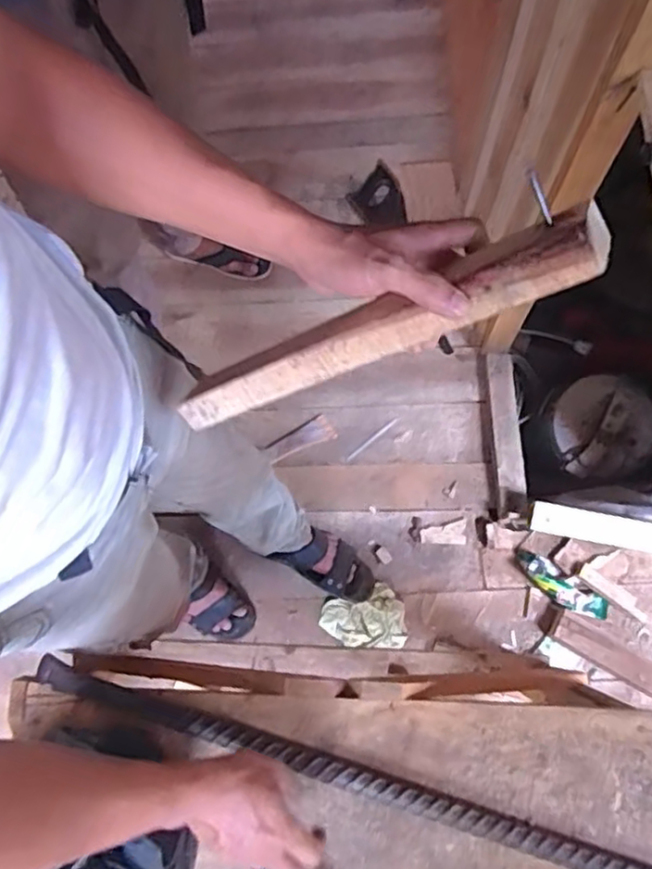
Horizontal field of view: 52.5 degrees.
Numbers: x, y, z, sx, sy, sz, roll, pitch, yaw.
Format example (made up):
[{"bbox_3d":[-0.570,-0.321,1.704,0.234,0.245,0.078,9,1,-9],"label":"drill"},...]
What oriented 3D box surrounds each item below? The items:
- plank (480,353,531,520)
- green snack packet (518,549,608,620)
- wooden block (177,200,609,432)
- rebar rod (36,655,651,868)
[{"bbox_3d":[0.376,0.000,1.397,0.066,0.047,0.349,-1,71,0],"label":"plank"},{"bbox_3d":[0.473,0.309,1.338,0.197,0.019,0.059,33,75,11],"label":"green snack packet"},{"bbox_3d":[0.016,-0.073,0.507,0.384,0.032,0.047,-19,66,37],"label":"wooden block"},{"bbox_3d":[0.044,0.348,0.657,0.706,0.025,0.030,16,72,6],"label":"rebar rod"}]

